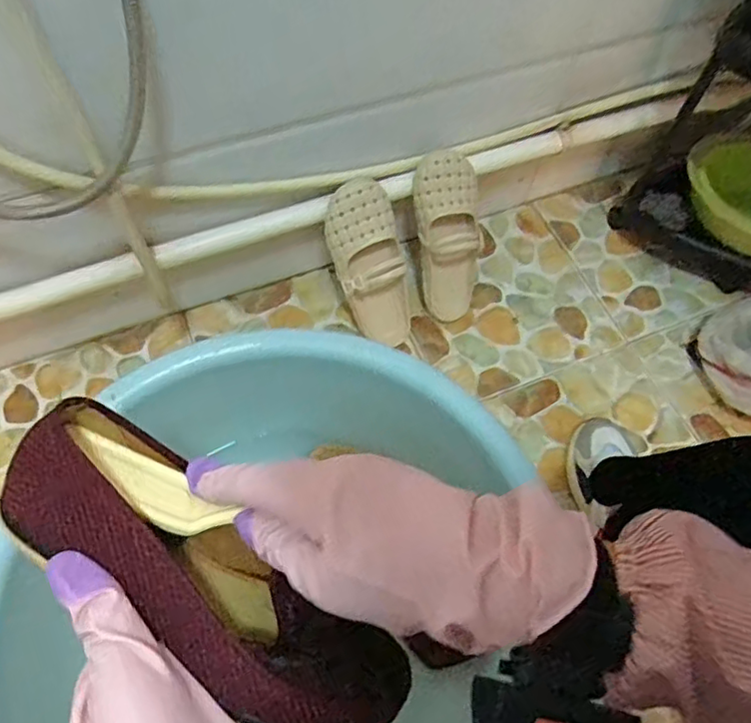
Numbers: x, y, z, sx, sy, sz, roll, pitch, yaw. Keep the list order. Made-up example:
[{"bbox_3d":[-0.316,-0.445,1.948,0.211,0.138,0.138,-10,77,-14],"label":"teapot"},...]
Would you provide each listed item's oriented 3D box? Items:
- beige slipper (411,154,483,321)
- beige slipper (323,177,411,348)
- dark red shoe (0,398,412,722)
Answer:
[{"bbox_3d":[0.103,-0.162,0.822,0.086,0.234,0.061,-17,38,-11],"label":"beige slipper"},{"bbox_3d":[0.000,-0.116,0.800,0.091,0.233,0.070,-25,37,-15],"label":"beige slipper"},{"bbox_3d":[-0.088,0.112,0.314,0.230,0.059,0.070,40,67,1],"label":"dark red shoe"}]

